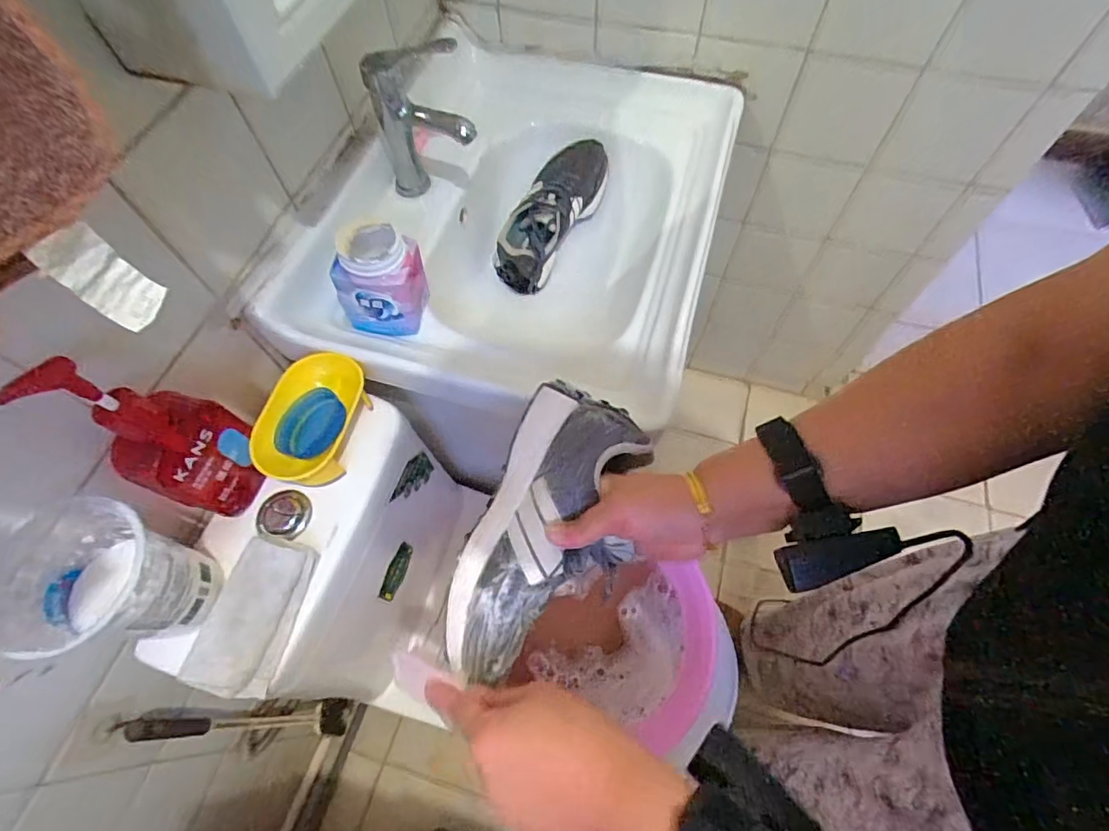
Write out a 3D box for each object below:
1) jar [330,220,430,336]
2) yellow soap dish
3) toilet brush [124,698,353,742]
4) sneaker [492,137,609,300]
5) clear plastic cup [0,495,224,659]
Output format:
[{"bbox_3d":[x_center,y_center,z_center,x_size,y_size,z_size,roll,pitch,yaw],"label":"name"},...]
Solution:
[{"bbox_3d":[-0.201,-0.161,0.617,0.099,0.110,0.079,6,63,4],"label":"jar"},{"bbox_3d":[-0.263,0.003,0.577,0.086,0.057,0.151,5,63,4],"label":"yellow soap dish"},{"bbox_3d":[-0.411,0.444,0.750,0.075,0.455,0.058,-10,63,-3],"label":"toilet brush"},{"bbox_3d":[-0.001,-0.319,0.815,0.096,0.090,0.261,31,87,16],"label":"sneaker"},{"bbox_3d":[-0.377,0.146,0.457,0.113,0.142,0.106,-1,63,1],"label":"clear plastic cup"}]

